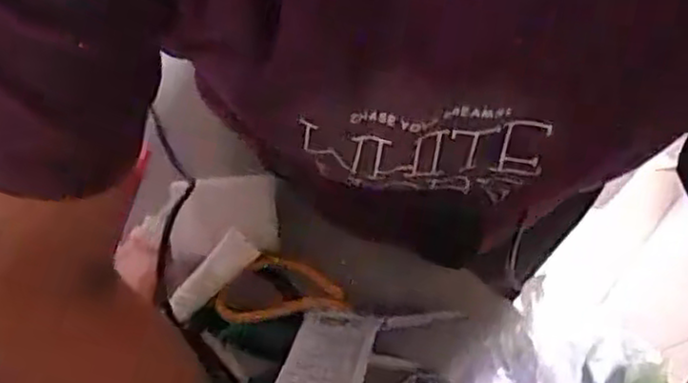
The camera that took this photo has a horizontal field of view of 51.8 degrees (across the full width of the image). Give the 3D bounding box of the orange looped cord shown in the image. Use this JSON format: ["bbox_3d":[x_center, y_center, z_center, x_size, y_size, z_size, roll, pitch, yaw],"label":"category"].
[{"bbox_3d":[-0.049,0.072,0.541,0.097,0.010,0.048,-6,93,-11],"label":"orange looped cord"}]

